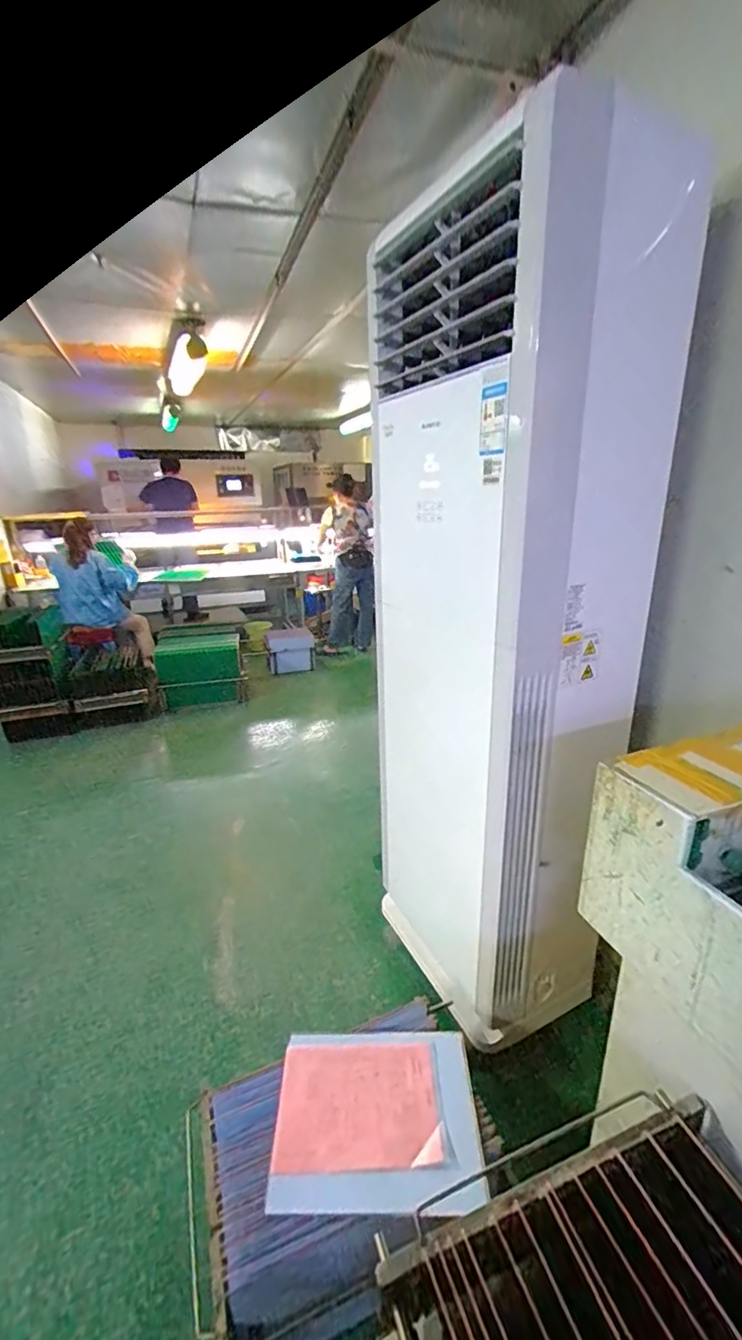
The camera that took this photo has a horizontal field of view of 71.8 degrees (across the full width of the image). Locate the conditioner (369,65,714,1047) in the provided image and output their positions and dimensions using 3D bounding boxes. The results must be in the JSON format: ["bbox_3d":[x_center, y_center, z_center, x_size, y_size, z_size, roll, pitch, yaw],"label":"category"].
[{"bbox_3d":[0.321,-0.024,1.392,0.413,1.956,0.691,-8,21,-19],"label":"conditioner"}]

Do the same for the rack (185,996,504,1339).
[{"bbox_3d":[-0.054,1.026,1.045,0.571,0.322,0.397,-8,21,-18],"label":"rack"}]

